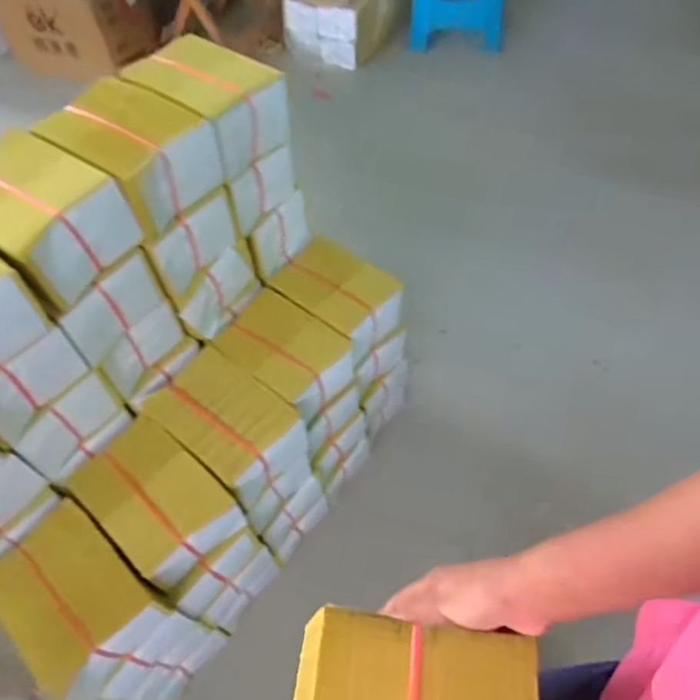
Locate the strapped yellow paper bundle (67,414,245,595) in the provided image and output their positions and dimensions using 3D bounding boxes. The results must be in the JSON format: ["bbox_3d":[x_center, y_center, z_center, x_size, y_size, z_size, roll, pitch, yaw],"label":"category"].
[{"bbox_3d":[-0.305,0.234,0.935,0.227,0.090,0.163,37,64,24],"label":"strapped yellow paper bundle"}]

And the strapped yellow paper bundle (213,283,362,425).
[{"bbox_3d":[-0.122,0.018,1.099,0.214,0.123,0.165,28,60,20],"label":"strapped yellow paper bundle"}]

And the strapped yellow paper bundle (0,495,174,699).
[{"bbox_3d":[-0.402,0.363,0.866,0.225,0.114,0.163,35,63,23],"label":"strapped yellow paper bundle"}]

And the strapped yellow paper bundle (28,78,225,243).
[{"bbox_3d":[-0.336,-0.298,0.899,0.221,0.113,0.164,27,60,19],"label":"strapped yellow paper bundle"}]

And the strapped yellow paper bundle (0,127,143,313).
[{"bbox_3d":[-0.436,-0.188,0.833,0.224,0.115,0.168,32,62,21],"label":"strapped yellow paper bundle"}]

